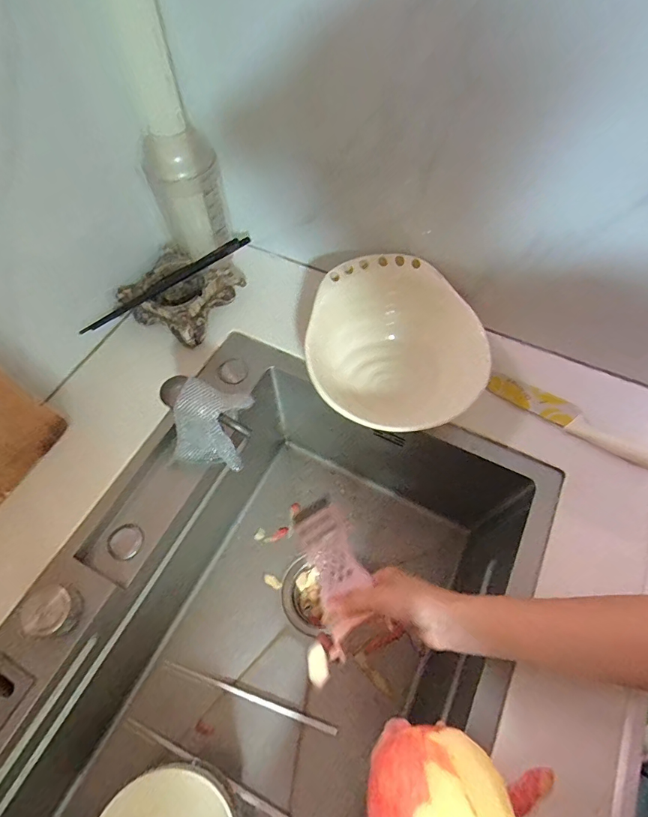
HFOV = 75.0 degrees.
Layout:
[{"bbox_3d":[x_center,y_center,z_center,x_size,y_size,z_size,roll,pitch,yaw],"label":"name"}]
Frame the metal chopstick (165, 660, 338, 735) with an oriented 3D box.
[{"bbox_3d":[-0.097,0.373,0.548,0.236,0.005,0.010,17,63,10],"label":"metal chopstick"}]

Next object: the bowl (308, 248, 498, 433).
[{"bbox_3d":[0.076,-0.070,0.504,0.202,0.087,0.210,0,61,0],"label":"bowl"}]

